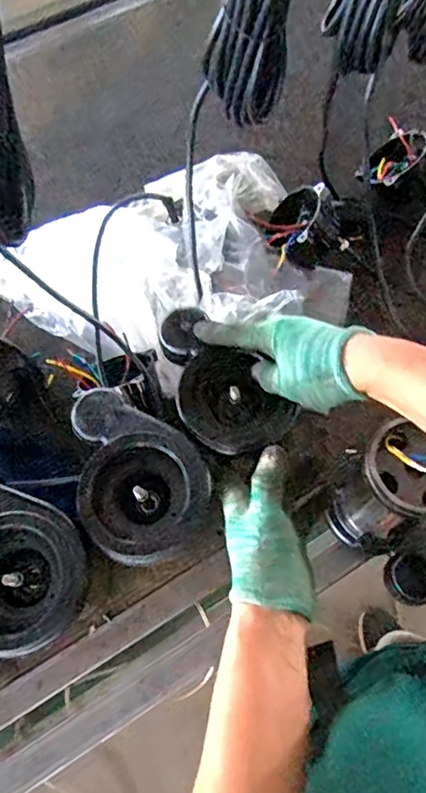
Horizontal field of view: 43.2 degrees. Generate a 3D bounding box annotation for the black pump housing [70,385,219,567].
[{"bbox_3d":[-0.078,0.077,0.516,0.118,0.071,0.168,-41,73,-14],"label":"black pump housing"}]

